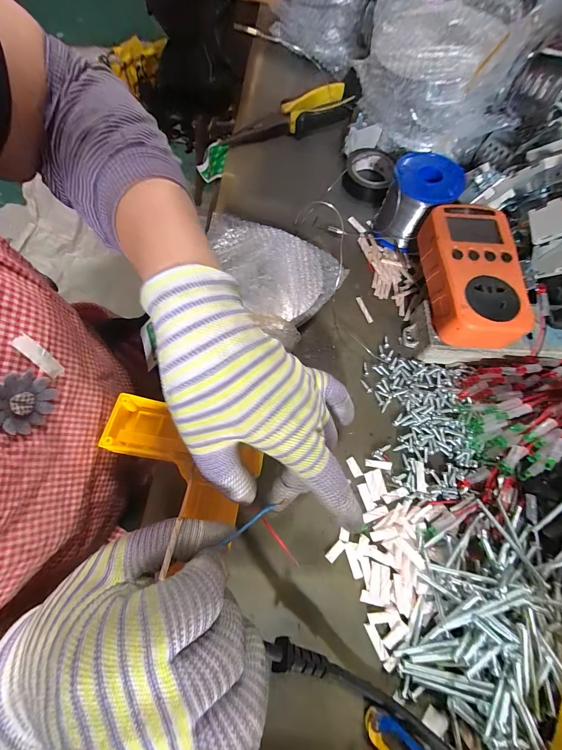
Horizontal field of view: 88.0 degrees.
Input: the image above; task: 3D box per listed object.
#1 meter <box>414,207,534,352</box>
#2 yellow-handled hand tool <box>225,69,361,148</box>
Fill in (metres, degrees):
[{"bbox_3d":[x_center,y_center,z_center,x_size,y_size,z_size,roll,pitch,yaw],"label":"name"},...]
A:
[{"bbox_3d":[0.161,-0.086,0.249,0.065,0.033,0.128,-4,71,-2],"label":"meter"},{"bbox_3d":[0.025,-0.323,0.364,0.188,0.020,0.057,-30,74,-10],"label":"yellow-handled hand tool"}]

